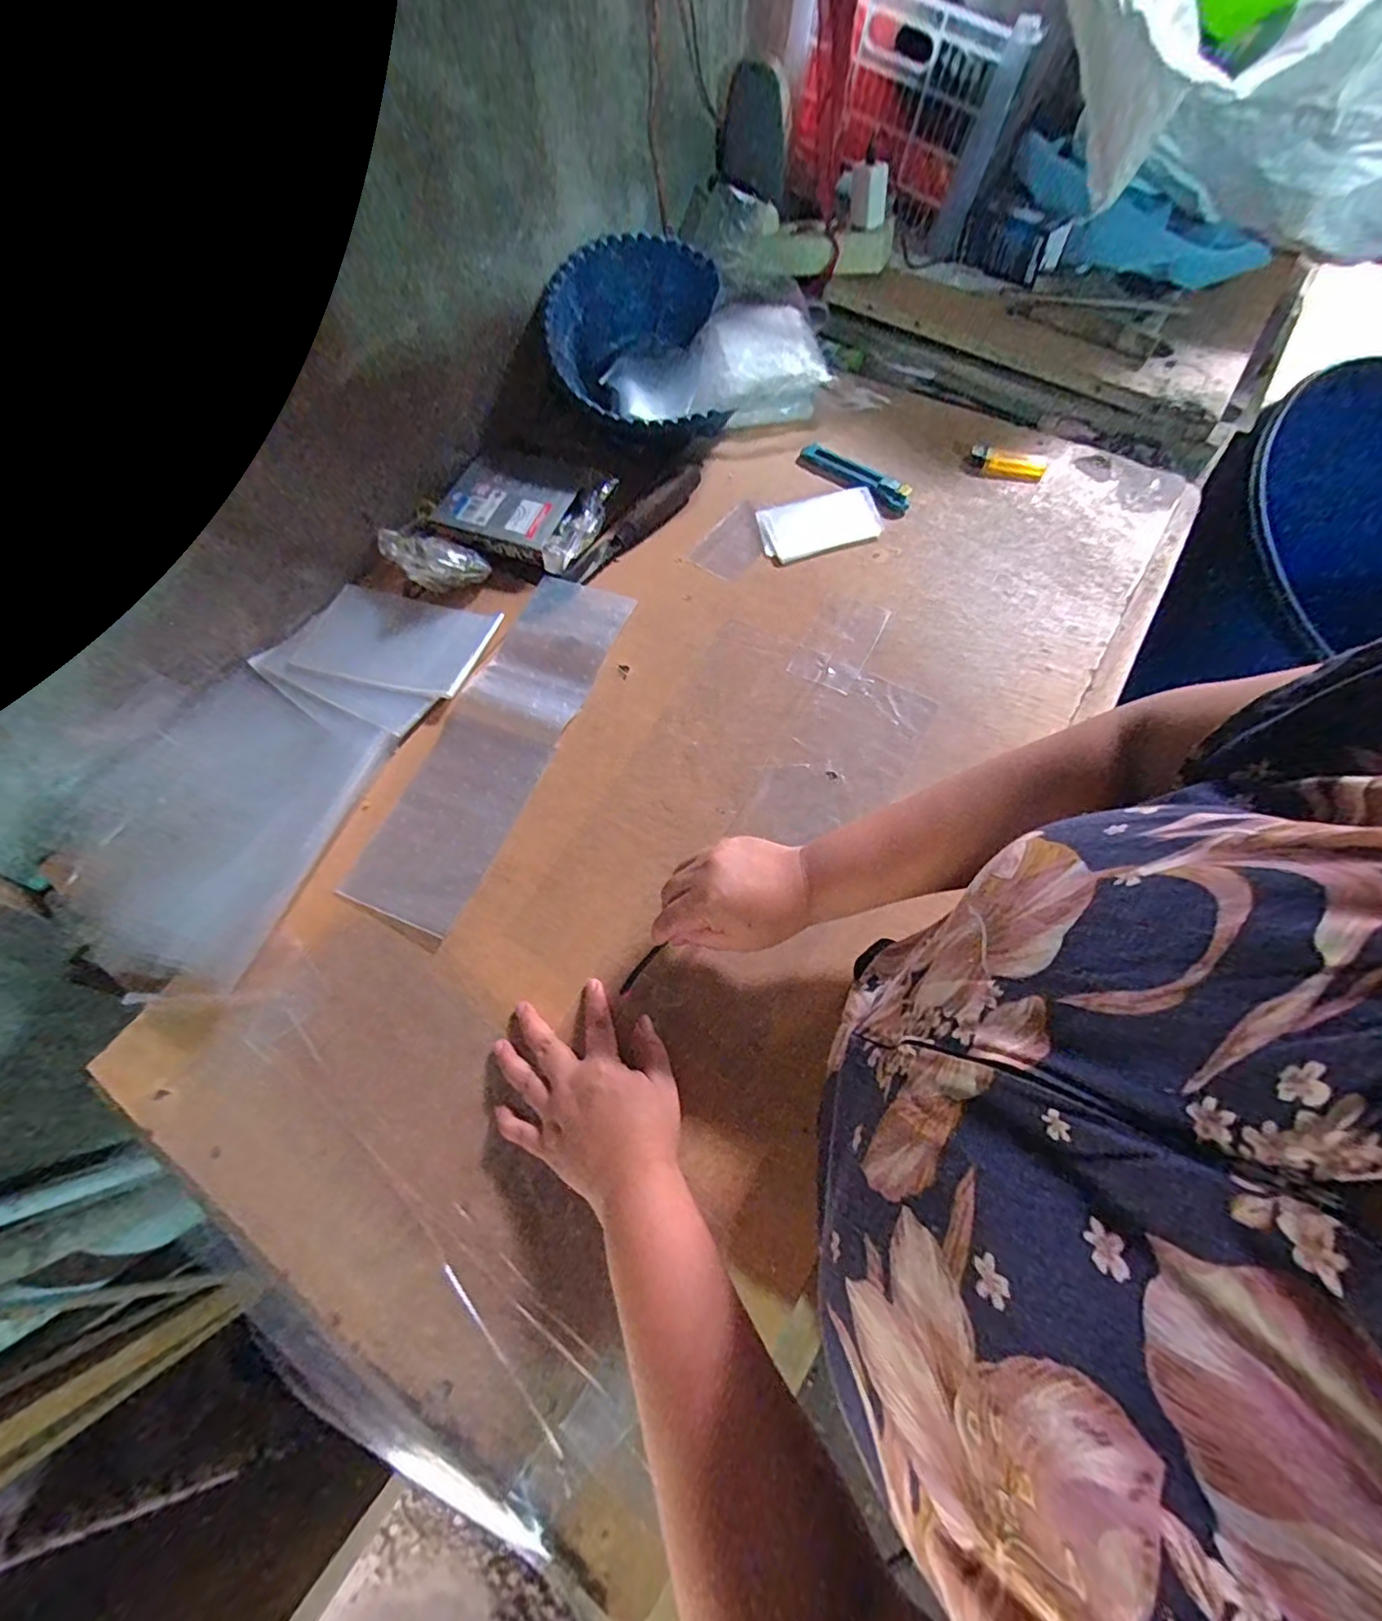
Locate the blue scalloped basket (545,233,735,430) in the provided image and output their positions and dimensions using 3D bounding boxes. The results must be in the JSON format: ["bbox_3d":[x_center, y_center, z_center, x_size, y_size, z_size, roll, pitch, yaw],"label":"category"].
[{"bbox_3d":[-0.060,-0.504,0.647,0.187,0.089,0.225,-4,69,0],"label":"blue scalloped basket"}]

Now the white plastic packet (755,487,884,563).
[{"bbox_3d":[0.135,-0.300,0.619,0.121,0.006,0.073,-8,66,-1],"label":"white plastic packet"}]

